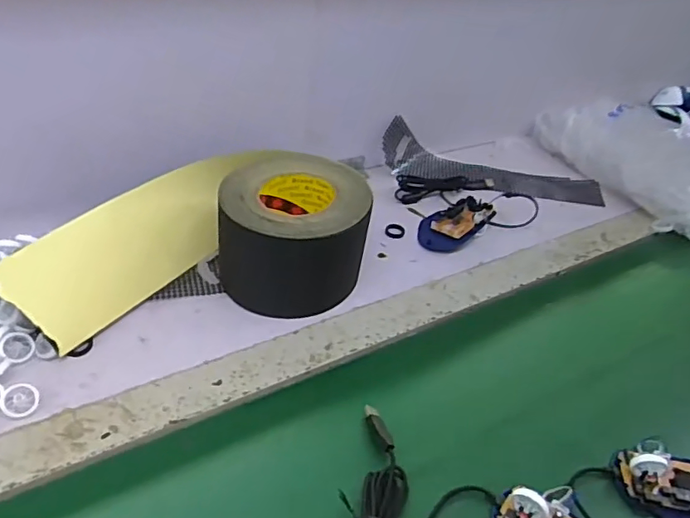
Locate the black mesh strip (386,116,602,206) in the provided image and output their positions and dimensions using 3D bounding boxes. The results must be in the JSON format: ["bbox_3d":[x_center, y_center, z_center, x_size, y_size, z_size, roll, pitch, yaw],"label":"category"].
[{"bbox_3d":[0.220,-0.135,0.794,0.330,0.069,0.090,8,38,1],"label":"black mesh strip"}]

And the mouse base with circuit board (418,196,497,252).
[{"bbox_3d":[0.137,-0.048,0.696,0.098,0.035,0.061,-18,45,-29],"label":"mouse base with circuit board"}]

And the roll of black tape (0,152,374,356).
[{"bbox_3d":[-0.145,-0.017,0.556,0.327,0.103,0.149,-8,40,-20],"label":"roll of black tape"}]

